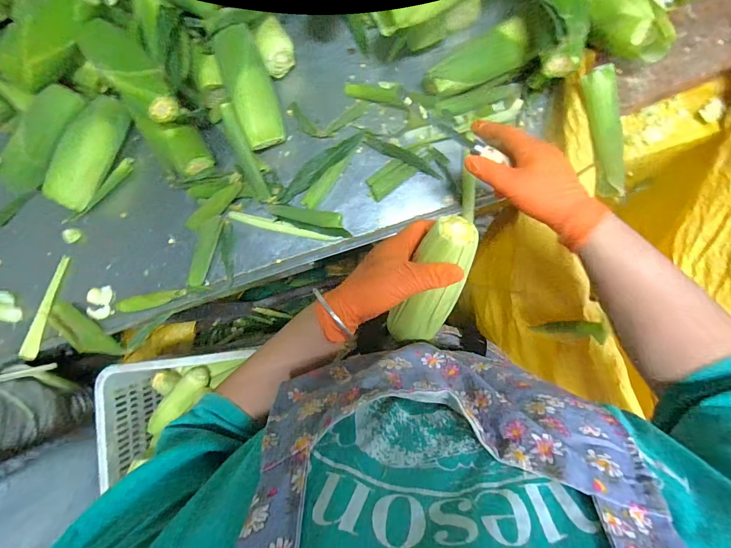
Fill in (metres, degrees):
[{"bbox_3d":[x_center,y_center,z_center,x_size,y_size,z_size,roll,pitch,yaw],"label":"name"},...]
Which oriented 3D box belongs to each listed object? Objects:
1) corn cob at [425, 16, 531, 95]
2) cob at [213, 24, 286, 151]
[{"bbox_3d":[0.169,-0.322,0.549,0.159,0.048,0.060,-22,84,3],"label":"corn cob"},{"bbox_3d":[-0.182,-0.289,0.571,0.070,0.063,0.172,-14,111,4],"label":"cob"}]

